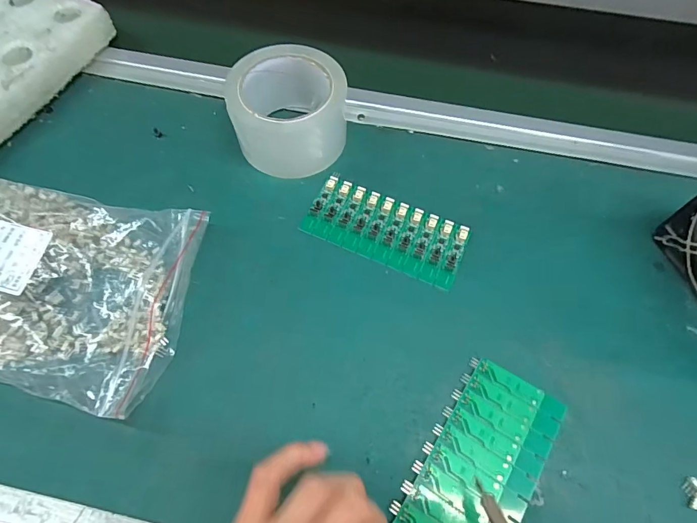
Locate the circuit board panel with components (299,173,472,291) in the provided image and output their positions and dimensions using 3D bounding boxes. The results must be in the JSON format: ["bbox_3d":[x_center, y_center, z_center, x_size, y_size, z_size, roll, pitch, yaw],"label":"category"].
[{"bbox_3d":[0.032,-0.029,0.352,0.137,0.004,0.064,23,67,11],"label":"circuit board panel with components"}]

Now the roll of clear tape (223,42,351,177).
[{"bbox_3d":[-0.053,-0.137,0.369,0.098,0.065,0.092,1,63,-1],"label":"roll of clear tape"}]

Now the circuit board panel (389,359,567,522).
[{"bbox_3d":[0.085,0.135,0.260,0.063,0.004,0.135,30,66,21],"label":"circuit board panel"}]

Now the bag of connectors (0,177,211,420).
[{"bbox_3d":[-0.240,0.012,0.307,0.231,0.040,0.157,9,63,3],"label":"bag of connectors"}]

